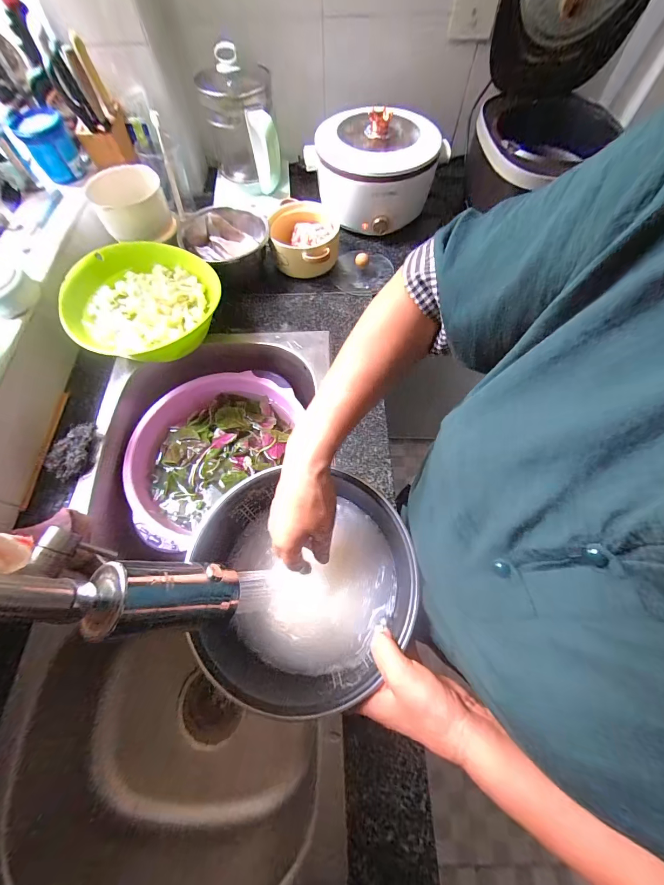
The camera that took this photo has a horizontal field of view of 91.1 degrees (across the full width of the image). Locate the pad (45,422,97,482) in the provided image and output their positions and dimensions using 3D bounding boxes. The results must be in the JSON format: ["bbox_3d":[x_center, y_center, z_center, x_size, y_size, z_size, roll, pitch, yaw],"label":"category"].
[{"bbox_3d":[-0.417,0.013,0.531,0.053,0.033,0.091,7,67,4],"label":"pad"}]

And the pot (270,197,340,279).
[{"bbox_3d":[-0.061,-0.435,0.696,0.131,0.076,0.177,-7,67,-2],"label":"pot"}]

